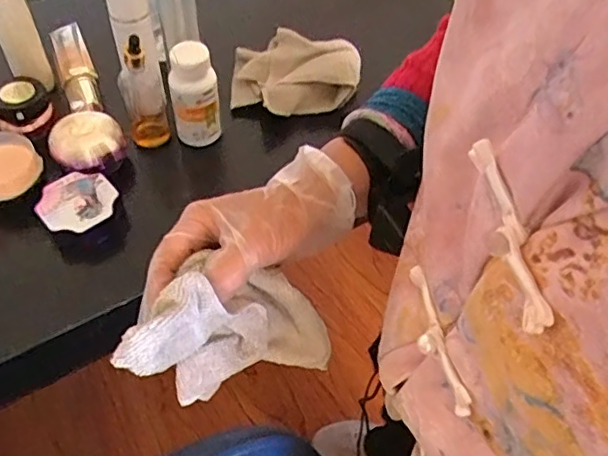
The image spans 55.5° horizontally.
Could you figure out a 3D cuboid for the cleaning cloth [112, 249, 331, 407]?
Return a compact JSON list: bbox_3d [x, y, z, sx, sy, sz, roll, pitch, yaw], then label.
[{"bbox_3d":[-0.048,0.062,0.364,0.125,0.109,0.043,-17,56,-16],"label":"cleaning cloth"}]

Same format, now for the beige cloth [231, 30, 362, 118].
[{"bbox_3d":[-0.013,-0.185,0.710,0.158,0.046,0.137,10,53,4],"label":"beige cloth"}]

